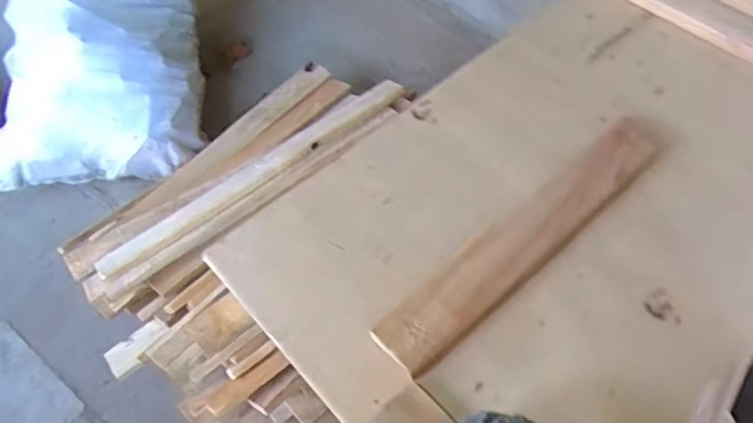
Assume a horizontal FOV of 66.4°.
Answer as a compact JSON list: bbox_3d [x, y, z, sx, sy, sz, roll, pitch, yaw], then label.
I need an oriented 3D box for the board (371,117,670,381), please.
[{"bbox_3d":[0.140,0.016,0.514,0.340,0.011,0.054,-37,62,-20],"label":"board"}]

